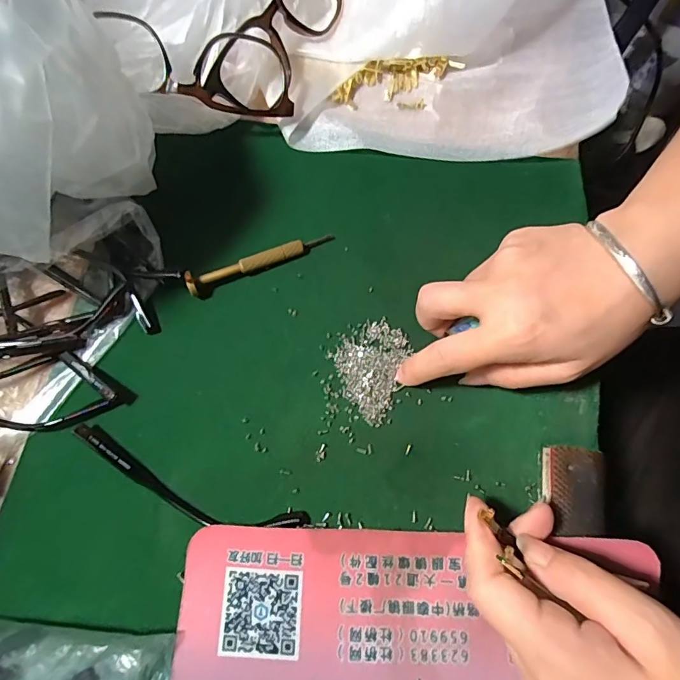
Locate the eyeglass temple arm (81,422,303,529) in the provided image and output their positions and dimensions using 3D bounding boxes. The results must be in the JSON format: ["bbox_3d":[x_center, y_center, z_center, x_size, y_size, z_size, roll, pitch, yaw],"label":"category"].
[{"bbox_3d":[-0.083,0.079,0.235,0.132,0.008,0.023,20,73,5],"label":"eyeglass temple arm"}]

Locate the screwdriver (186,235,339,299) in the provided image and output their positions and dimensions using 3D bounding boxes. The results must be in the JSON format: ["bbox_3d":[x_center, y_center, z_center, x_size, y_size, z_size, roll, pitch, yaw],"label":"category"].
[{"bbox_3d":[-0.049,-0.050,0.275,0.094,0.016,0.011,-25,74,-9],"label":"screwdriver"}]

